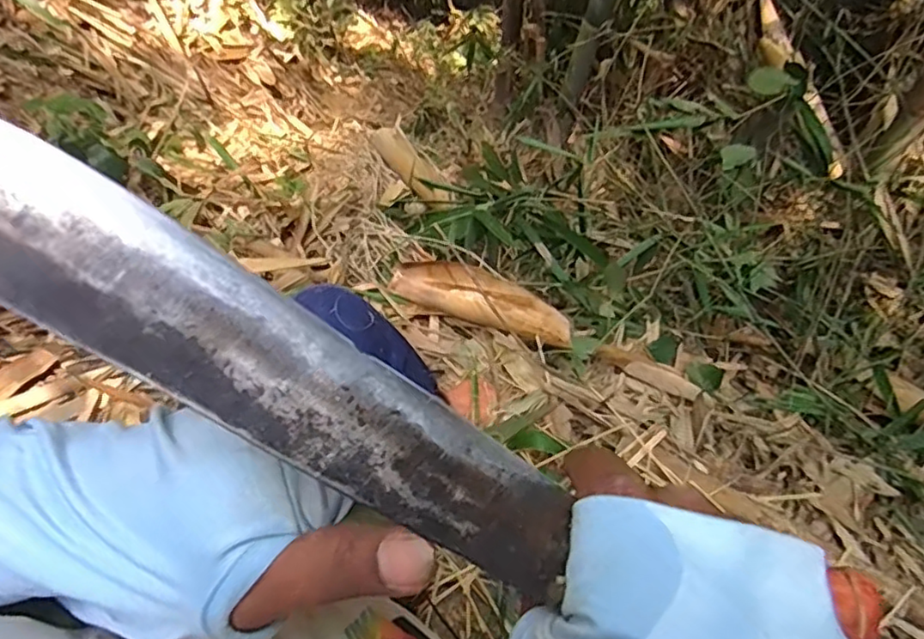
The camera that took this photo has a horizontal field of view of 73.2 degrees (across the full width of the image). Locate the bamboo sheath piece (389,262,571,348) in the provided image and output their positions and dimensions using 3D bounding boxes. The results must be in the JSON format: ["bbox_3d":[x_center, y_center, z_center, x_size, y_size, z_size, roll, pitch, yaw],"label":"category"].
[{"bbox_3d":[0.046,-0.042,1.159,0.348,0.043,0.098,18,59,-10],"label":"bamboo sheath piece"}]

